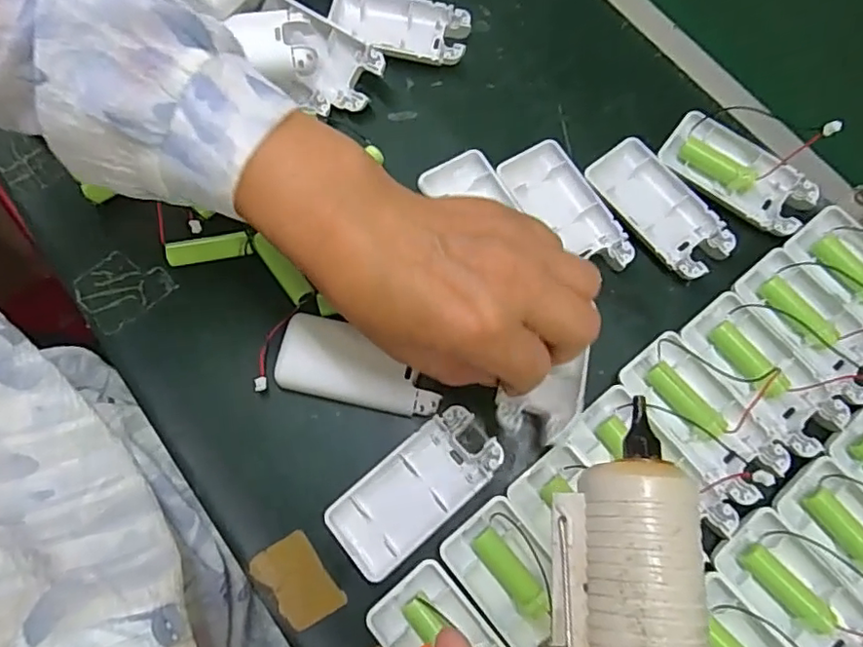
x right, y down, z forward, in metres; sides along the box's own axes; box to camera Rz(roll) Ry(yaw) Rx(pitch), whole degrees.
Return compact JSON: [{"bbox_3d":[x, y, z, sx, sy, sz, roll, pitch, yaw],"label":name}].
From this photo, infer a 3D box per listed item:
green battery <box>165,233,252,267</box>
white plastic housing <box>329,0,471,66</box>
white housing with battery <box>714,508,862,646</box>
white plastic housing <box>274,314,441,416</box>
[{"bbox_3d":[-0.135,-0.045,0.360,0.050,0.012,0.011,-9,71,-3],"label":"green battery"},{"bbox_3d":[-0.022,-0.205,0.410,0.094,0.016,0.044,11,71,4],"label":"white plastic housing"},{"bbox_3d":[0.189,0.142,0.298,0.045,0.016,0.089,-39,75,-12],"label":"white housing with battery"},{"bbox_3d":[-0.041,0.024,0.336,0.092,0.011,0.043,12,72,4],"label":"white plastic housing"}]

